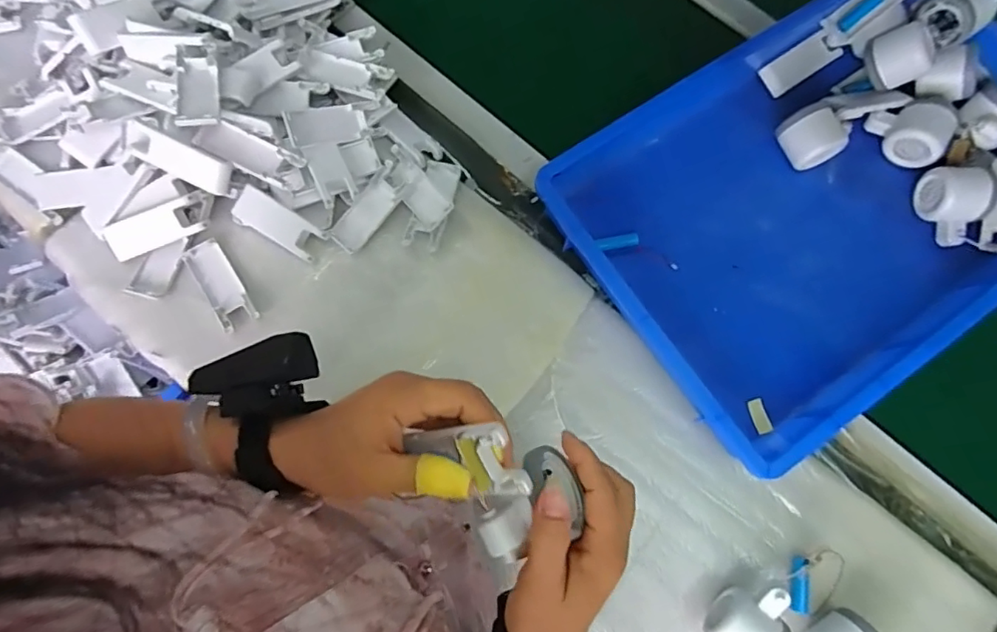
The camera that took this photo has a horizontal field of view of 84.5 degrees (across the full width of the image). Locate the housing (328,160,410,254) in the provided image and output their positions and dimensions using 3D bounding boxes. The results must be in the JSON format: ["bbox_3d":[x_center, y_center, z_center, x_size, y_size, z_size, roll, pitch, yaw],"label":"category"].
[{"bbox_3d":[-0.141,-0.118,0.600,0.039,0.021,0.099,40,79,8],"label":"housing"}]

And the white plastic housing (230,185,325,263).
[{"bbox_3d":[-0.235,-0.098,0.586,0.096,0.020,0.037,29,77,5],"label":"white plastic housing"}]

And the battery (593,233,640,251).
[{"bbox_3d":[0.130,-0.082,0.605,0.047,0.012,0.013,-8,77,-3],"label":"battery"}]

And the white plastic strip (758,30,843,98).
[{"bbox_3d":[0.367,-0.306,0.667,0.105,0.004,0.041,-33,96,-5],"label":"white plastic strip"}]

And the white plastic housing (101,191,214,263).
[{"bbox_3d":[-0.354,-0.095,0.579,0.109,0.014,0.039,-22,108,-4],"label":"white plastic housing"}]

